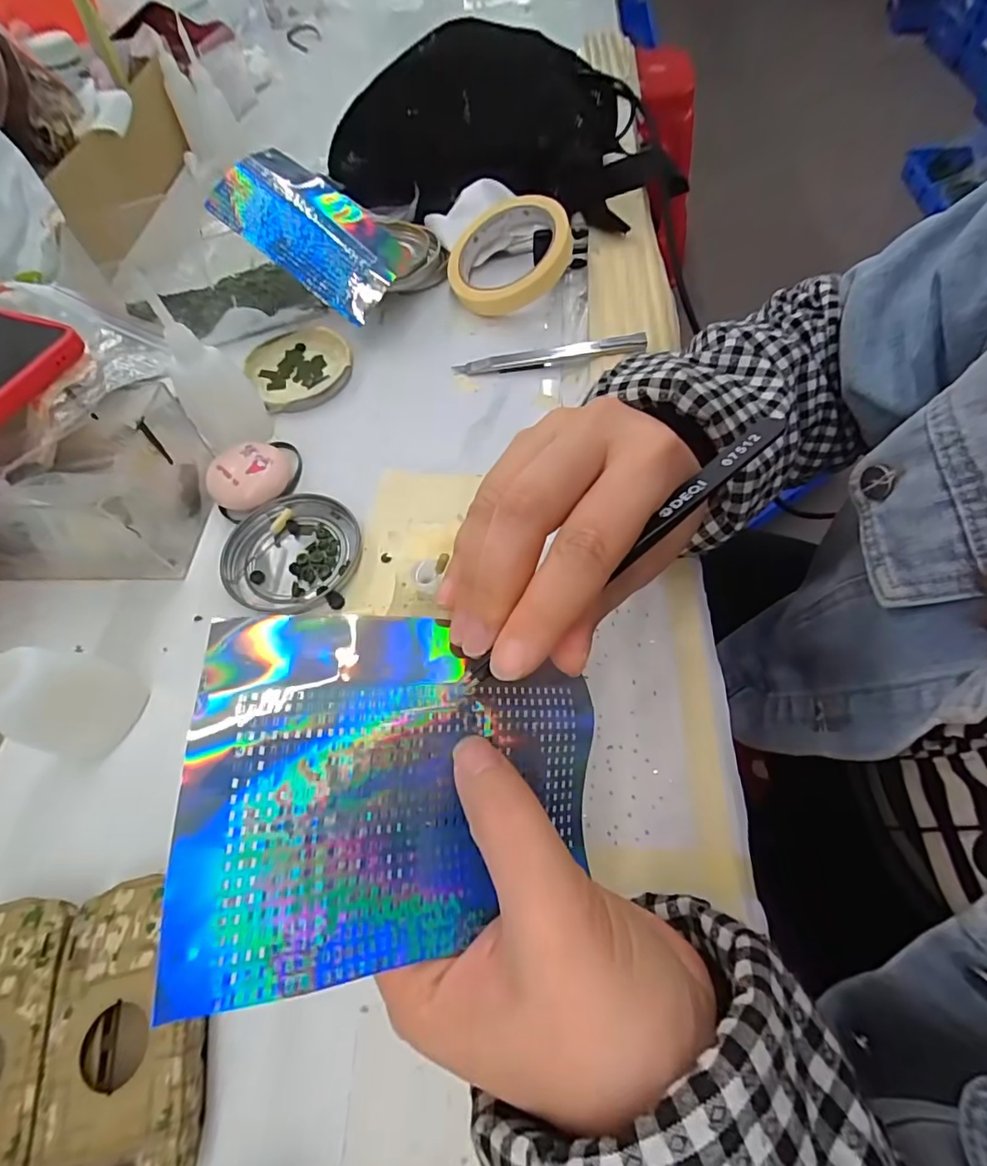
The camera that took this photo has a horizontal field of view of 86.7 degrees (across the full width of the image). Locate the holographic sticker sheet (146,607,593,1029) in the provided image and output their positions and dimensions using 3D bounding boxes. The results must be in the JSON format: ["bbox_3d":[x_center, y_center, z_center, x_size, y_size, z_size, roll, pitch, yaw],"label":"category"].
[{"bbox_3d":[-0.026,0.056,0.161,0.120,0.013,0.099,3,65,-20],"label":"holographic sticker sheet"}]

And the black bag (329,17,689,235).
[{"bbox_3d":[-0.004,-0.403,0.467,0.297,0.095,0.180,-7,61,2],"label":"black bag"}]

